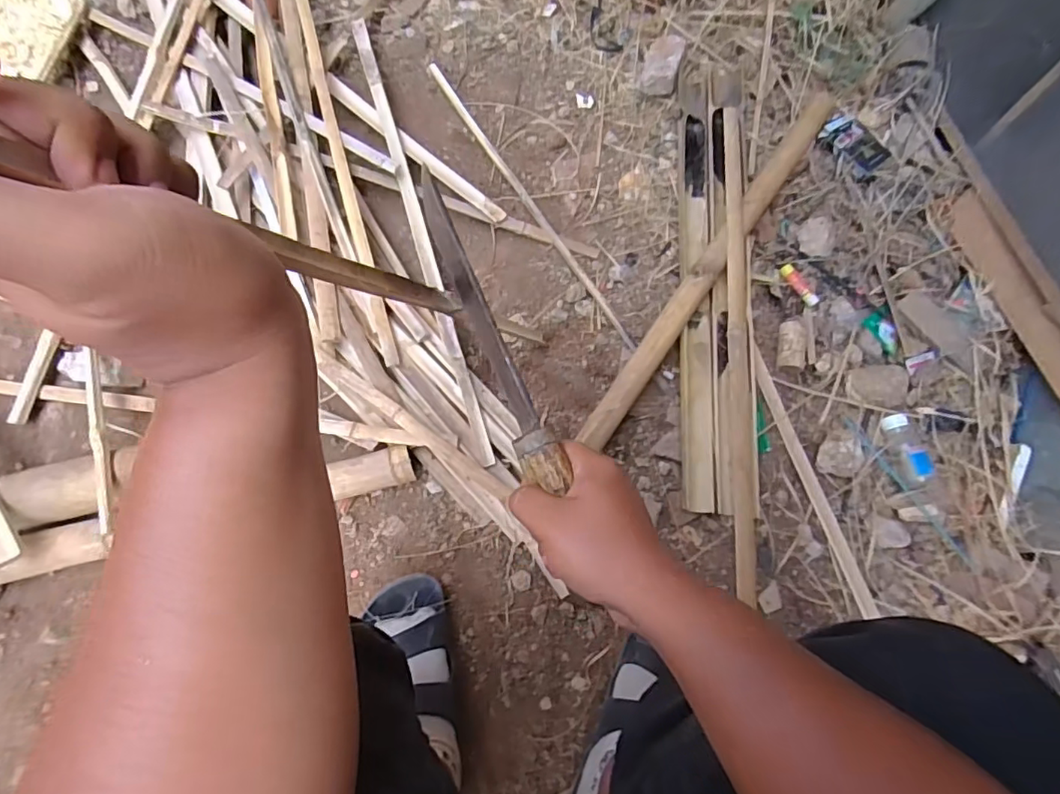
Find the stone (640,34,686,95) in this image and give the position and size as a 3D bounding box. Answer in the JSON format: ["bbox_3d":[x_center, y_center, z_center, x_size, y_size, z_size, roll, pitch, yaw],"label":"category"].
[{"bbox_3d":[0.223,-0.561,0.955,0.061,0.063,0.112,14,69,3],"label":"stone"}]

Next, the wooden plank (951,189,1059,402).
[{"bbox_3d":[0.673,-0.111,0.756,0.015,0.065,0.438,-1,57,-1],"label":"wooden plank"}]

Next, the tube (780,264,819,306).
[{"bbox_3d":[0.410,-0.171,0.849,0.018,0.012,0.073,-31,74,-11],"label":"tube"}]

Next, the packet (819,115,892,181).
[{"bbox_3d":[0.520,-0.402,0.897,0.072,0.033,0.108,-25,72,-11],"label":"packet"}]

